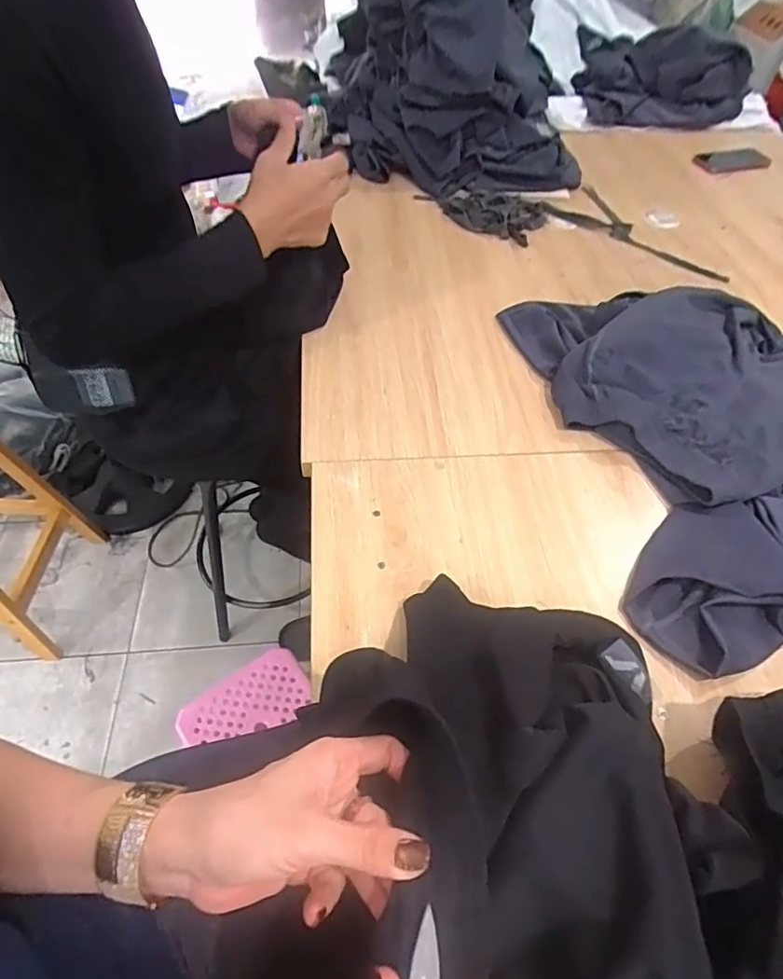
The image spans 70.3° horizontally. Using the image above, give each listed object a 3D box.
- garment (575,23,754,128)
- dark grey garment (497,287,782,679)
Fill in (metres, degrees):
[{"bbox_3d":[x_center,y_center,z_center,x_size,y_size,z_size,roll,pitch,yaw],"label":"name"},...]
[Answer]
[{"bbox_3d":[0.667,-1.028,1.371,0.373,0.160,0.234,-7,53,-7],"label":"garment"},{"bbox_3d":[0.473,-0.094,0.672,0.532,0.089,0.561,-6,52,-5],"label":"dark grey garment"}]

